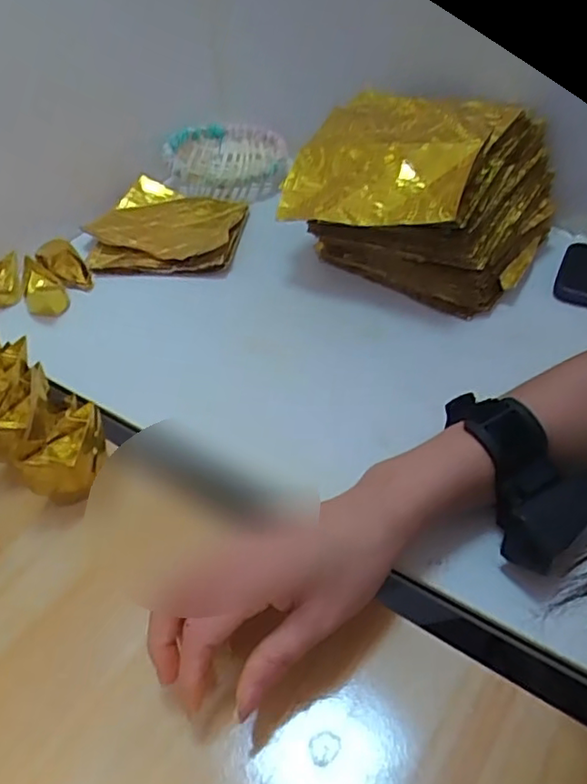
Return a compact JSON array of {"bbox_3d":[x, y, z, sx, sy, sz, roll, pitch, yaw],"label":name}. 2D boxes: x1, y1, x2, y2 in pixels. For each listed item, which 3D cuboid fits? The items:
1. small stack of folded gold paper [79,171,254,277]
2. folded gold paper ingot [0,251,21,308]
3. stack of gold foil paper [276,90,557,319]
[{"bbox_3d":[-0.120,-0.158,0.603,0.143,0.029,0.128,2,47,7],"label":"small stack of folded gold paper"},{"bbox_3d":[-0.260,-0.094,0.548,0.039,0.033,0.034,-7,47,-2],"label":"folded gold paper ingot"},{"bbox_3d":[0.105,-0.164,0.521,0.196,0.115,0.162,19,51,20],"label":"stack of gold foil paper"}]

